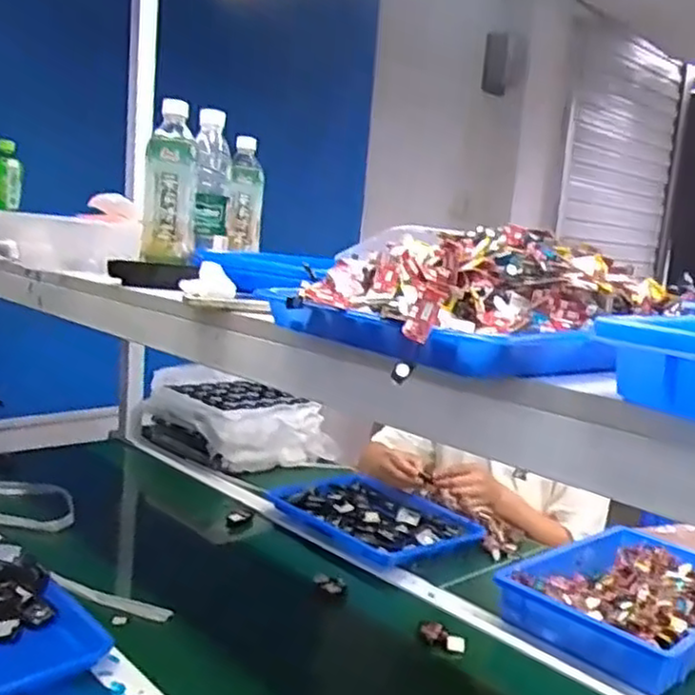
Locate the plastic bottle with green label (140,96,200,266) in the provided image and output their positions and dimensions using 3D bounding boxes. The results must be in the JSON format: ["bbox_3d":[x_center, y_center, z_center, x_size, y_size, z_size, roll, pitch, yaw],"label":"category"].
[{"bbox_3d":[-0.205,-0.192,0.849,0.055,0.182,0.065,3,9,-8],"label":"plastic bottle with green label"}]

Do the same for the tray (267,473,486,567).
[{"bbox_3d":[0.042,0.275,1.202,0.223,0.036,0.299,-2,10,-36],"label":"tray"}]

